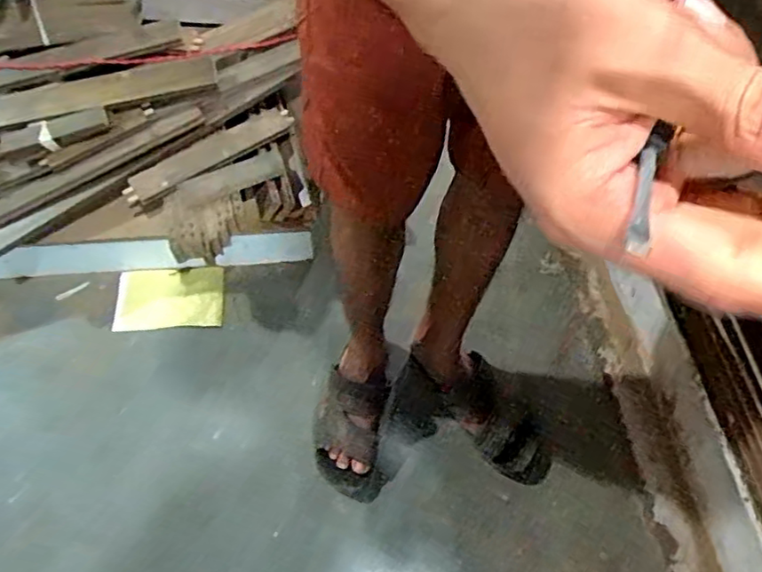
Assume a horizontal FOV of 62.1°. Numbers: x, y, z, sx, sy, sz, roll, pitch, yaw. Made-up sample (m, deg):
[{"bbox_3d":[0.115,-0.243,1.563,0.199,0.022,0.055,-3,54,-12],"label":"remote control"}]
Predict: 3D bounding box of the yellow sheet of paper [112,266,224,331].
[{"bbox_3d":[-0.379,0.019,1.131,0.184,0.019,0.114,-5,61,-4],"label":"yellow sheet of paper"}]

